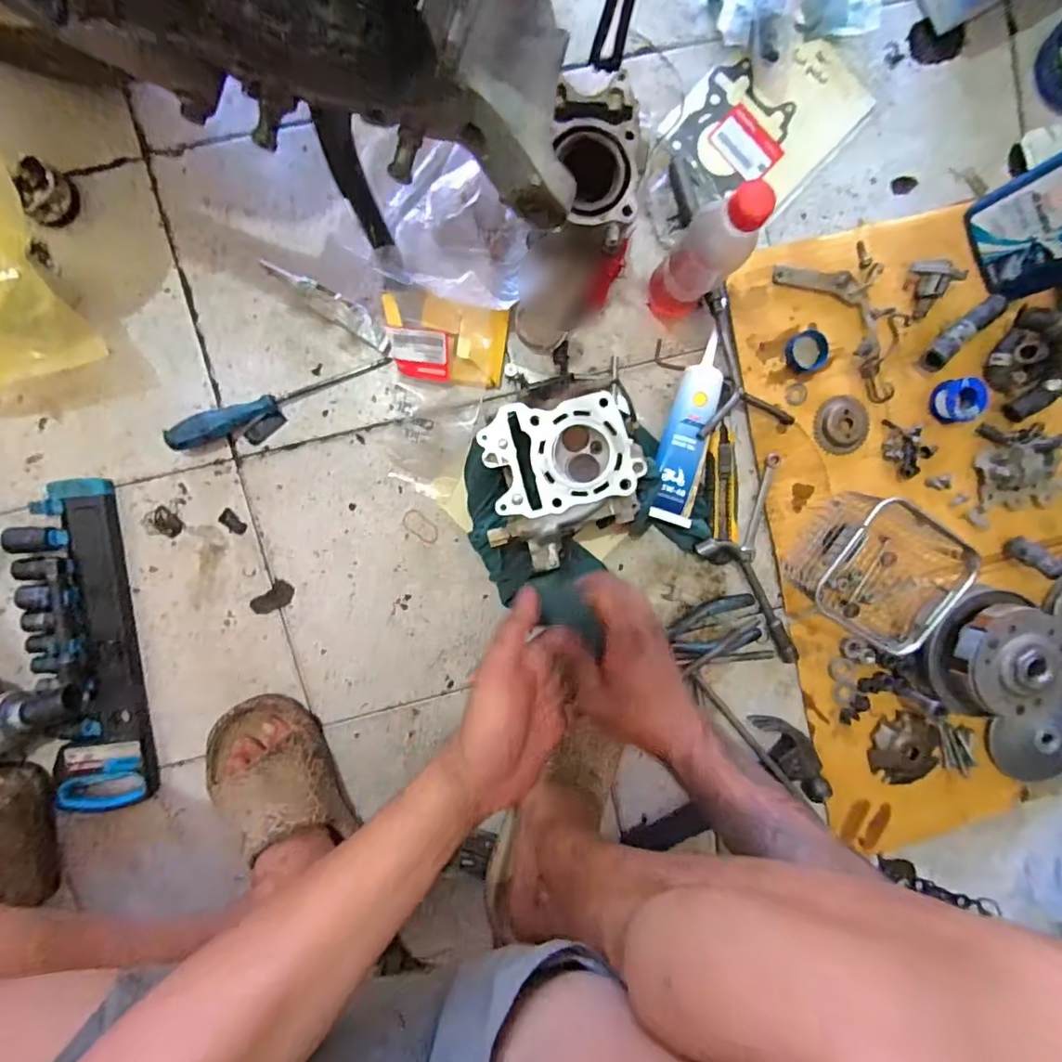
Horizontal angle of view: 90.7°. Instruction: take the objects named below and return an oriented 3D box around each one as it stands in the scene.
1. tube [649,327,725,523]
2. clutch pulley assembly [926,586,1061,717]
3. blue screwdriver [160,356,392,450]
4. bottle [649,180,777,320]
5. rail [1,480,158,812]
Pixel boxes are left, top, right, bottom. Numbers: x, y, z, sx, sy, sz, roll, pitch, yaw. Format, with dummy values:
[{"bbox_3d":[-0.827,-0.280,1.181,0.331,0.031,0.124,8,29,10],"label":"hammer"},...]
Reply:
[{"bbox_3d":[0.157,-0.106,0.537,0.056,0.030,0.196,13,93,-5],"label":"tube"},{"bbox_3d":[0.503,0.135,0.563,0.126,0.081,0.136,0,94,-4],"label":"clutch pulley assembly"},{"bbox_3d":[-0.247,-0.130,0.515,0.218,0.027,0.030,-21,95,-2],"label":"blue screwdriver"},{"bbox_3d":[0.149,-0.234,0.457,0.052,0.190,0.046,42,91,-6],"label":"bottle"},{"bbox_3d":[-0.451,0.122,0.524,0.098,0.037,0.332,-4,95,-3],"label":"rail"}]

